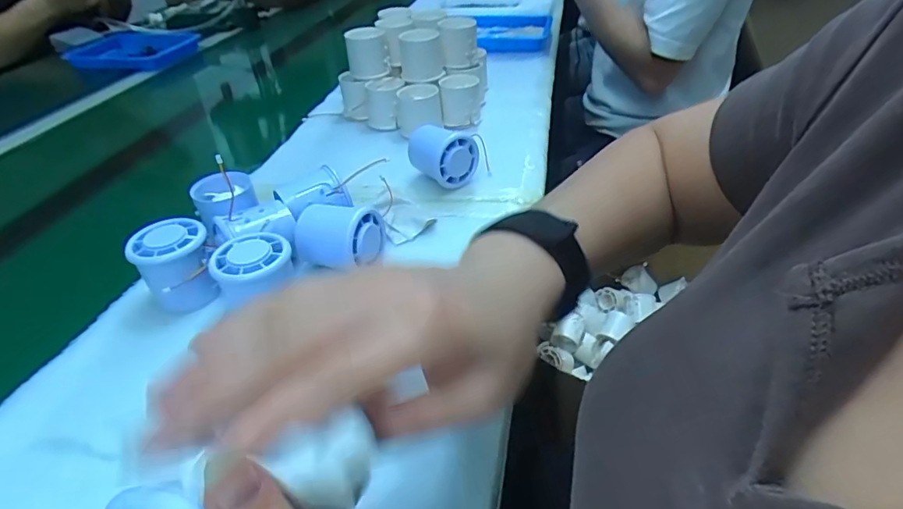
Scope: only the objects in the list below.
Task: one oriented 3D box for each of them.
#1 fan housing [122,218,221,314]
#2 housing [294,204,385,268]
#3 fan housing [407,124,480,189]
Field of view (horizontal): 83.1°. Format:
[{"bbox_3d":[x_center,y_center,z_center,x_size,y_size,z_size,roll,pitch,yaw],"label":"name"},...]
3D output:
[{"bbox_3d":[-0.215,0.010,0.403,0.055,0.056,0.058,-26,43,-25],"label":"fan housing"},{"bbox_3d":[-0.095,-0.016,0.424,0.069,0.043,0.050,4,39,10],"label":"housing"},{"bbox_3d":[-0.009,-0.110,0.543,0.053,0.057,0.071,-26,43,-25],"label":"fan housing"}]

